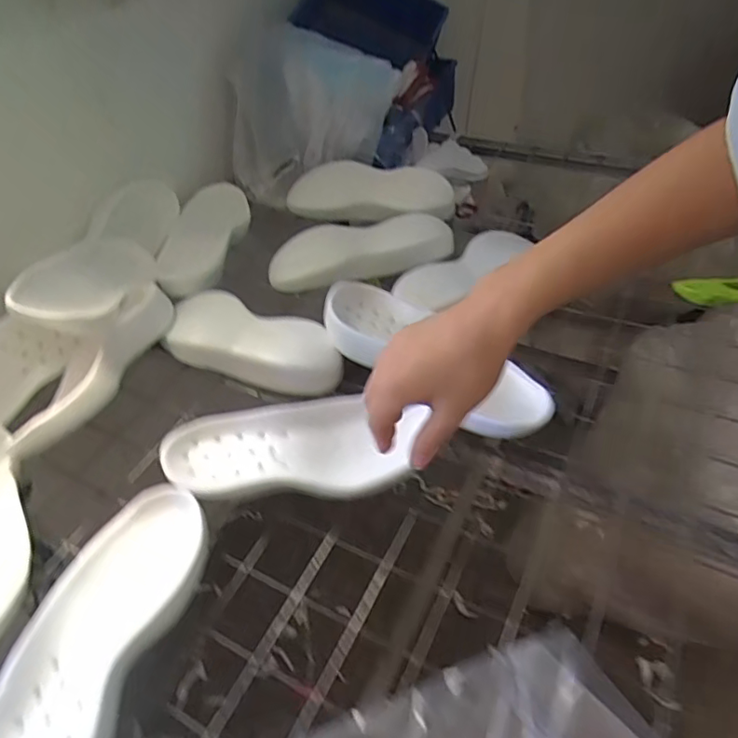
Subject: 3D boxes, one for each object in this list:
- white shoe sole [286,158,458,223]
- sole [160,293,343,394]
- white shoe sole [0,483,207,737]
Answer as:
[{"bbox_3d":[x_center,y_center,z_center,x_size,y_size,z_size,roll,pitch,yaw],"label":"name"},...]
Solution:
[{"bbox_3d":[0.001,-0.321,1.007,0.302,0.105,0.057,6,20,17],"label":"white shoe sole"},{"bbox_3d":[-0.159,-0.035,0.772,0.285,0.053,0.121,19,50,23],"label":"sole"},{"bbox_3d":[-0.251,0.238,0.501,0.136,0.036,0.301,7,46,13],"label":"white shoe sole"}]

